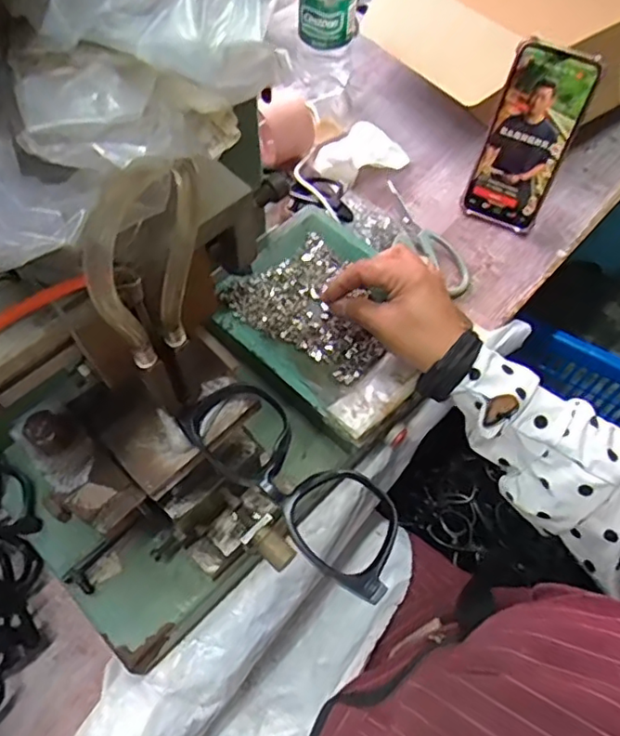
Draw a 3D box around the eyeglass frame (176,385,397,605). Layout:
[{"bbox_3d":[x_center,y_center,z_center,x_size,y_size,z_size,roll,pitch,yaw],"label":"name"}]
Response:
[{"bbox_3d":[-0.007,0.054,0.297,0.132,0.019,0.047,40,69,18],"label":"eyeglass frame"}]

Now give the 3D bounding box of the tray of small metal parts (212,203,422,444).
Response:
[{"bbox_3d":[0.018,-0.048,0.496,0.190,0.023,0.148,41,70,19],"label":"tray of small metal parts"}]

